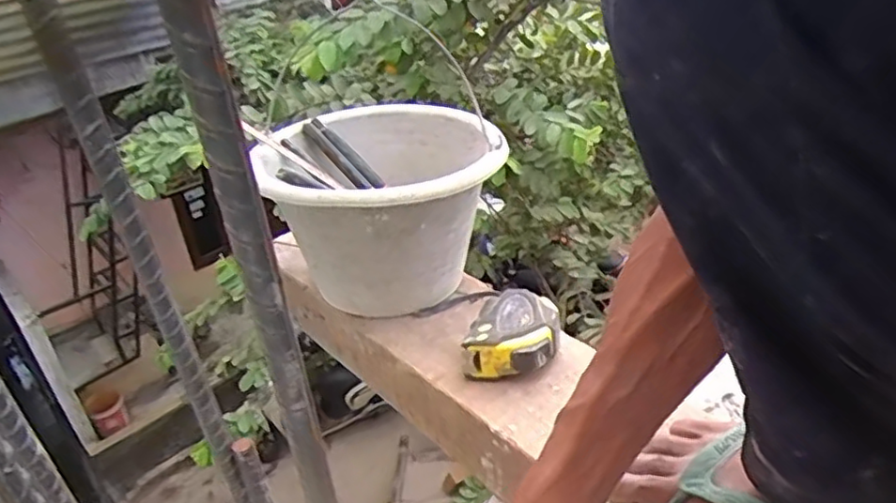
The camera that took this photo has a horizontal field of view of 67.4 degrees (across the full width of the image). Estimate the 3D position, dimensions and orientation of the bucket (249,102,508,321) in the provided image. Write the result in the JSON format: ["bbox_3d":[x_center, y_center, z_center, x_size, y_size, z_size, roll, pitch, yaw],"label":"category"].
[{"bbox_3d":[-0.071,-0.048,0.721,0.223,0.156,0.246,-20,35,-23],"label":"bucket"}]

